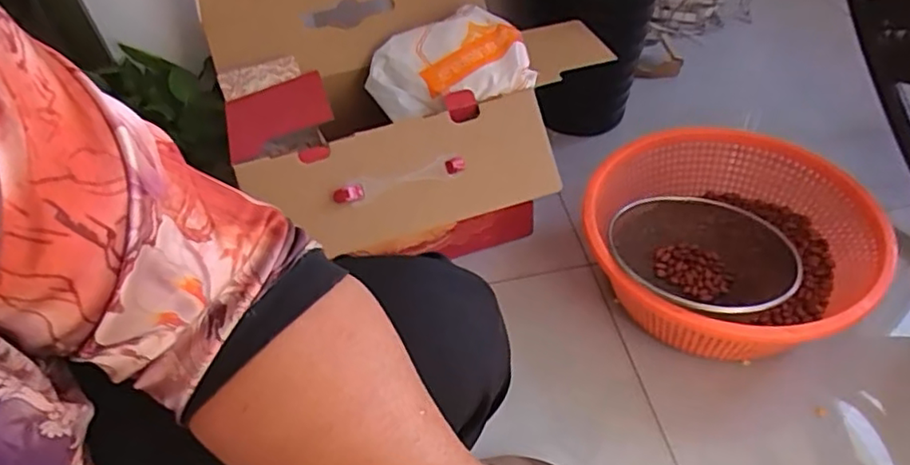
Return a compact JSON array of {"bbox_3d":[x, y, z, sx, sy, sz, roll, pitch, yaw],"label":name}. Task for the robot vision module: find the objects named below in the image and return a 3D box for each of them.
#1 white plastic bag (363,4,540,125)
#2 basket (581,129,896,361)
[{"bbox_3d":[-0.008,-0.226,0.843,0.215,0.065,0.131,-12,78,13],"label":"white plastic bag"},{"bbox_3d":[0.369,0.025,0.868,0.362,0.165,0.344,-4,47,4],"label":"basket"}]

